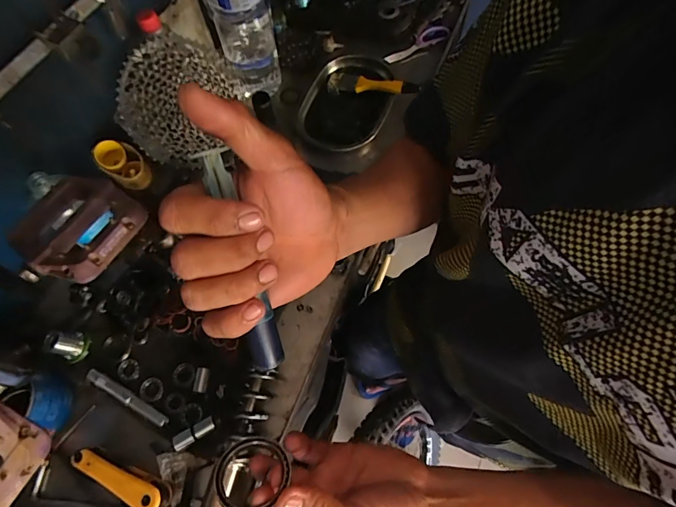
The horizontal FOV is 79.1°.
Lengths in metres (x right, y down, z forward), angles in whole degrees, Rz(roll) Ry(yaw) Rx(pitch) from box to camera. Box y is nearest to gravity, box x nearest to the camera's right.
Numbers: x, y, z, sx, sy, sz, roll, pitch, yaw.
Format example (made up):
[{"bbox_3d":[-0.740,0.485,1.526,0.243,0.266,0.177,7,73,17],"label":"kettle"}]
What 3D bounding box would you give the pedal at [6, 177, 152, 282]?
[{"bbox_3d":[-0.241,-0.023,0.371,0.109,0.028,0.102,27,70,13],"label":"pedal"}]

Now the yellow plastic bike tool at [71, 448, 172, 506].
[{"bbox_3d":[-0.266,0.274,0.499,0.128,0.030,0.029,23,70,12],"label":"yellow plastic bike tool"}]

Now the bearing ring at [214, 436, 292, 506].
[{"bbox_3d":[-0.059,0.151,0.280,0.049,0.005,0.051,4,43,-4],"label":"bearing ring"}]

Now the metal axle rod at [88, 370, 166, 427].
[{"bbox_3d":[-0.286,0.195,0.552,0.128,0.019,0.014,27,69,14],"label":"metal axle rod"}]

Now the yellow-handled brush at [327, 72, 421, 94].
[{"bbox_3d":[0.058,-0.305,0.733,0.165,0.024,0.040,14,66,22],"label":"yellow-handled brush"}]

